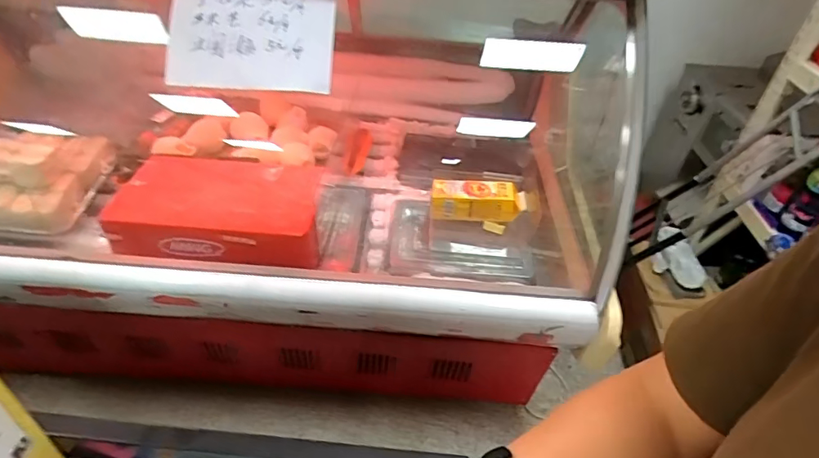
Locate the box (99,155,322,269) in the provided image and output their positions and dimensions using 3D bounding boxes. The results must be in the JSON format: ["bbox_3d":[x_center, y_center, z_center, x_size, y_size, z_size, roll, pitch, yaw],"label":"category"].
[{"bbox_3d":[-0.420,-0.060,1.083,0.433,0.090,0.301,0,40,-5],"label":"box"}]

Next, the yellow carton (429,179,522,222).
[{"bbox_3d":[0.159,-0.071,1.206,0.210,0.081,0.075,6,40,2],"label":"yellow carton"}]

